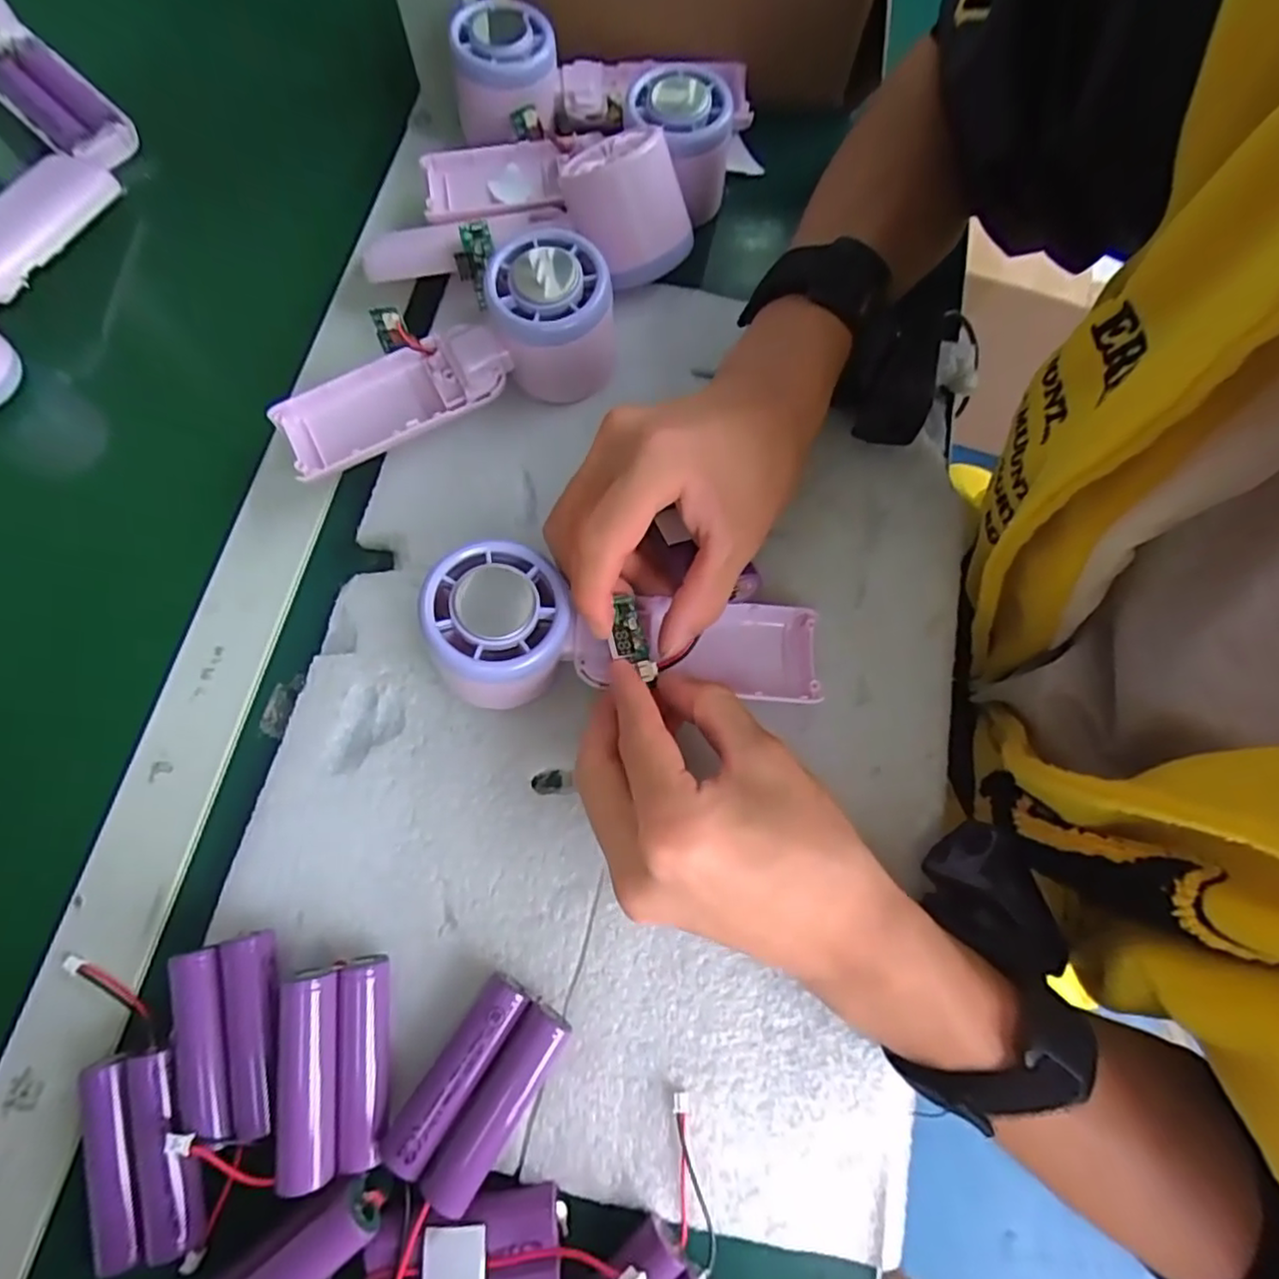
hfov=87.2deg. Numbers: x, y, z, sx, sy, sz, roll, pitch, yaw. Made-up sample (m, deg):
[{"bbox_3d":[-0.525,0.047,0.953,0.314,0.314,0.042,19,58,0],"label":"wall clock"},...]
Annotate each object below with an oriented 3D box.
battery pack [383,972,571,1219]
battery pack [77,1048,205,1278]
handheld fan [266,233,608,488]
[{"bbox_3d":[-0.057,0.160,0.241,0.036,0.024,0.067,32,74,7],"label":"battery pack"},{"bbox_3d":[-0.178,0.184,0.241,0.038,0.023,0.066,-16,75,-8],"label":"battery pack"},{"bbox_3d":[-0.087,-0.126,0.321,0.165,0.056,0.064,-21,75,7],"label":"handheld fan"}]

